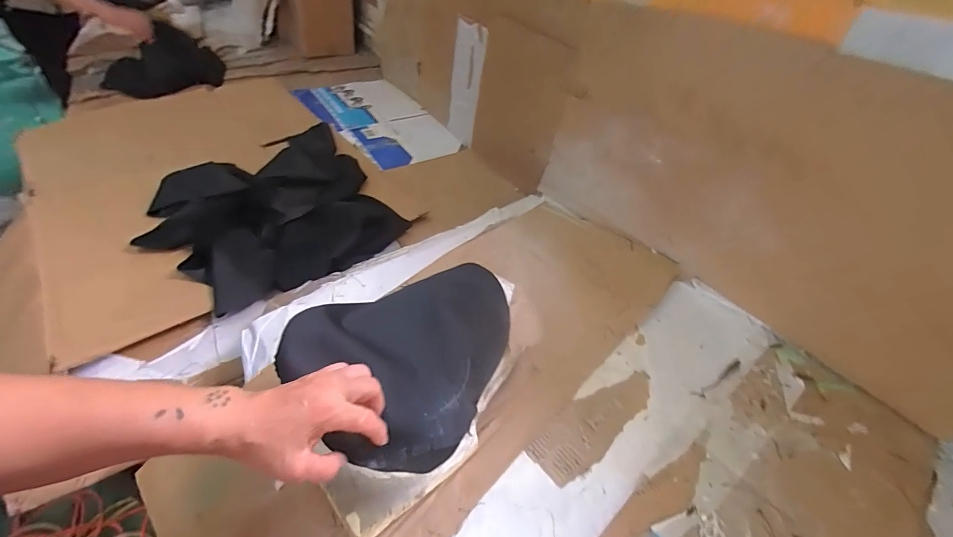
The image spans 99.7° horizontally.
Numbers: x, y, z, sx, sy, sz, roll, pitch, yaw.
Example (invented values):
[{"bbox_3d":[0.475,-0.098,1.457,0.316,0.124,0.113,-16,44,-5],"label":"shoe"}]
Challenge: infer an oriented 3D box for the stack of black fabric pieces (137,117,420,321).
[{"bbox_3d":[-0.530,-0.178,1.012,0.547,0.081,0.664,-28,54,-28],"label":"stack of black fabric pieces"}]

